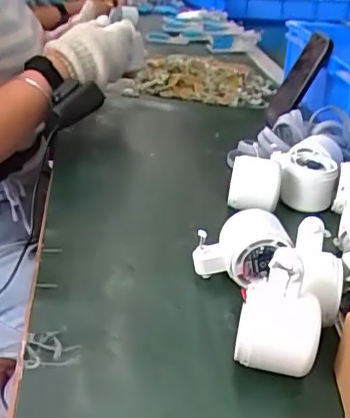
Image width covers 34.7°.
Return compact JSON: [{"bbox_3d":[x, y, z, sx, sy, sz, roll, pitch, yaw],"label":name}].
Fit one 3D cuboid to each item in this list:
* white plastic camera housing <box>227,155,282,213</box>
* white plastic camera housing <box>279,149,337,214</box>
[{"bbox_3d":[0.089,-0.032,0.624,0.055,0.044,0.055,10,29,9],"label":"white plastic camera housing"},{"bbox_3d":[0.158,-0.036,0.657,0.061,0.050,0.068,12,29,13],"label":"white plastic camera housing"}]

